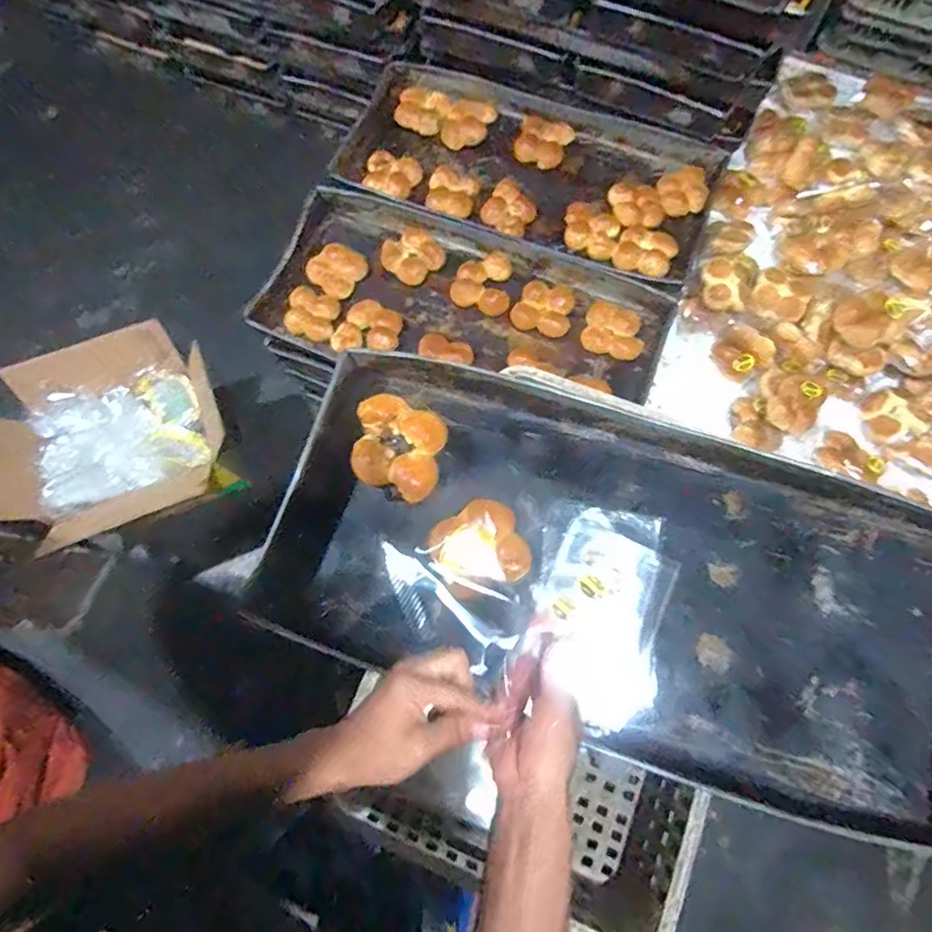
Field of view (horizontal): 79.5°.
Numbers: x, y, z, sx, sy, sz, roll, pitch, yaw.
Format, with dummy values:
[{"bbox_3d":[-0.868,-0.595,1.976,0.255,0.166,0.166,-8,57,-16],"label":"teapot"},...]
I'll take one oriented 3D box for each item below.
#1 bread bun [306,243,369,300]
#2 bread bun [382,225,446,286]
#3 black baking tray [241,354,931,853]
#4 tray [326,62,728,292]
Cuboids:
[{"bbox_3d":[-0.277,-0.427,1.204,0.103,0.036,0.108,40,79,11],"label":"bread bun"},{"bbox_3d":[-0.118,-0.451,1.209,0.121,0.042,0.116,-37,77,-9],"label":"bread bun"},{"bbox_3d":[0.190,0.128,0.670,0.815,0.069,0.387,18,75,6],"label":"black baking tray"},{"bbox_3d":[0.132,-0.657,1.260,0.804,0.056,0.374,21,76,7],"label":"tray"}]

